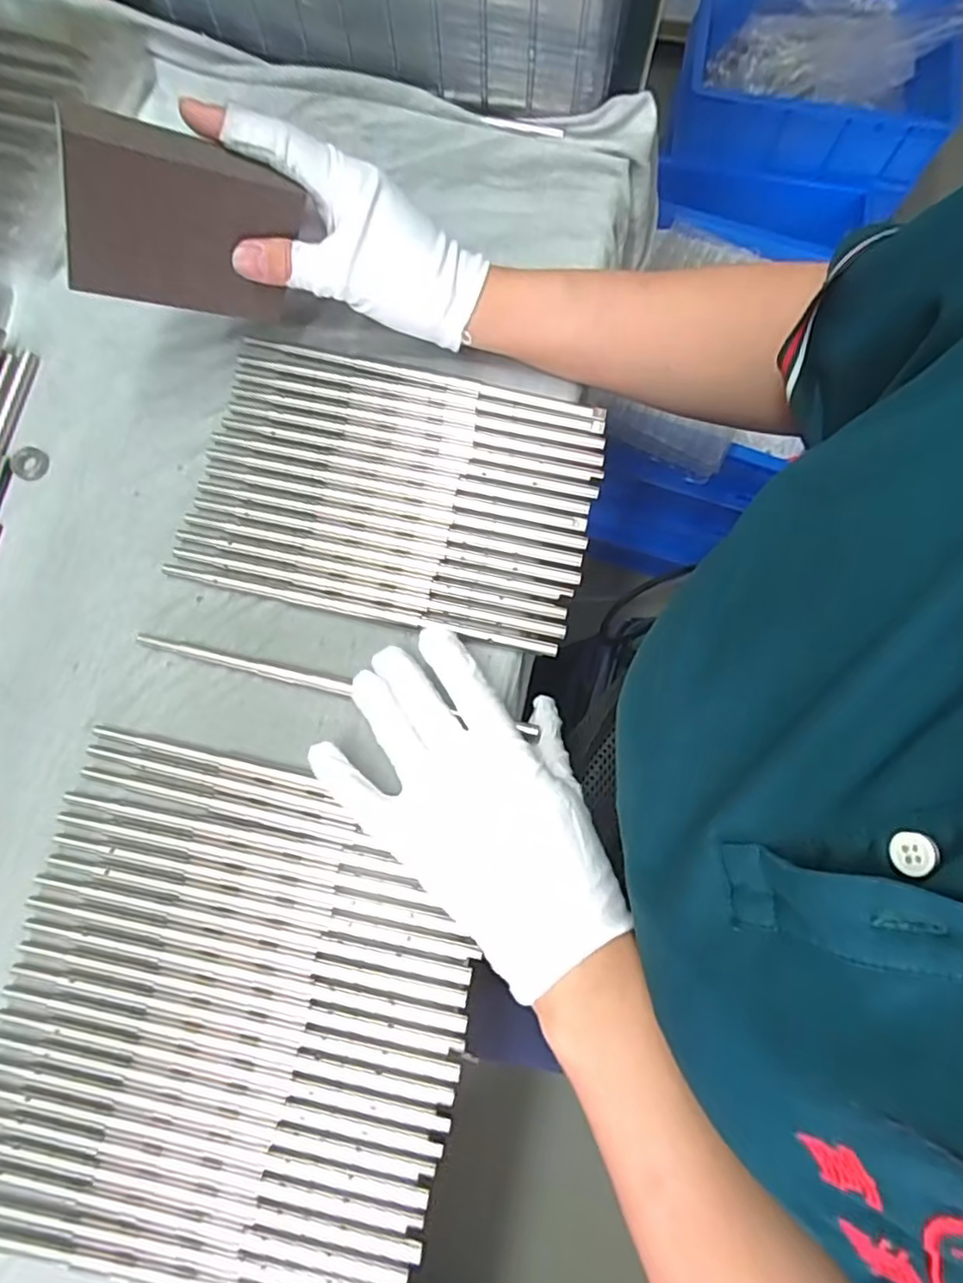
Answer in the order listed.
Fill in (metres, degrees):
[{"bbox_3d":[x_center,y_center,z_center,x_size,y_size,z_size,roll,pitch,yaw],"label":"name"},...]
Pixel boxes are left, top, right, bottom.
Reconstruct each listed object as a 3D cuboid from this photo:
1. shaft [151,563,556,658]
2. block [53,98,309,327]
[{"bbox_3d":[-0.067,-0.017,0.340,0.212,0.004,0.007,12,76,4],"label":"shaft"},{"bbox_3d":[-0.138,-0.191,0.302,0.094,0.070,0.020,1,56,-30],"label":"block"}]

